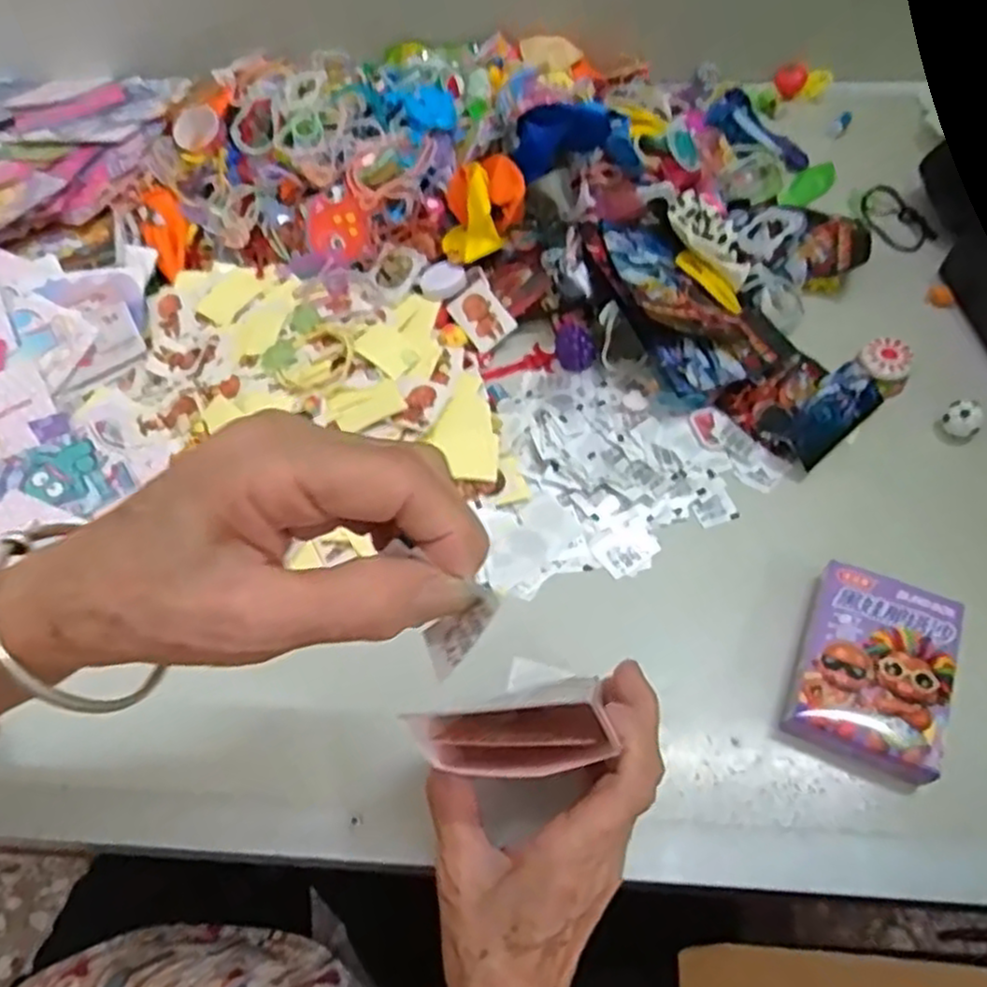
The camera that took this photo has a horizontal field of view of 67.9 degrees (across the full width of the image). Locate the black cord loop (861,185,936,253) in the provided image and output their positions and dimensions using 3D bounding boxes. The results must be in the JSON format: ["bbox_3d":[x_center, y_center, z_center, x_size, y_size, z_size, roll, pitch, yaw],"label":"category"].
[{"bbox_3d":[0.295,-0.203,0.537,0.044,0.006,0.067,-11,61,-3],"label":"black cord loop"}]

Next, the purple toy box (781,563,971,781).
[{"bbox_3d":[0.187,0.087,0.366,0.065,0.034,0.092,20,64,14],"label":"purple toy box"}]

